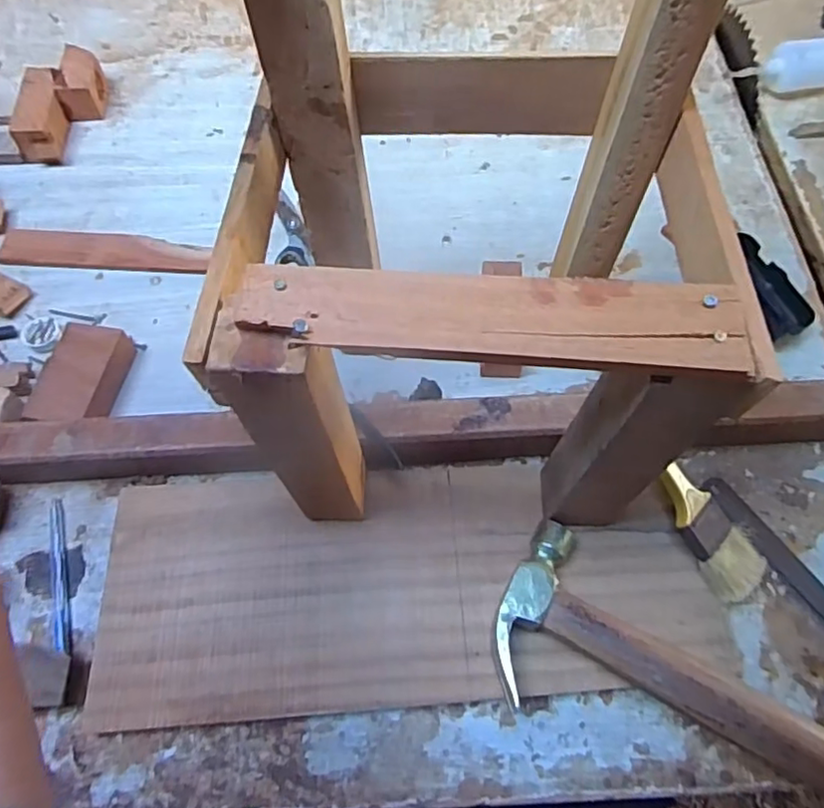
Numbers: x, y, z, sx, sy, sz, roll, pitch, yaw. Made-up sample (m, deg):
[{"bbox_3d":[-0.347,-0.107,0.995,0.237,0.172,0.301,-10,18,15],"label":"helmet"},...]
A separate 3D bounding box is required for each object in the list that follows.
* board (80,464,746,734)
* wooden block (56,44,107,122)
[{"bbox_3d":[-0.006,0.123,0.444,0.424,0.017,0.166,-4,63,-1],"label":"board"},{"bbox_3d":[-0.351,-0.342,0.664,0.034,0.041,0.071,-3,63,-1],"label":"wooden block"}]

